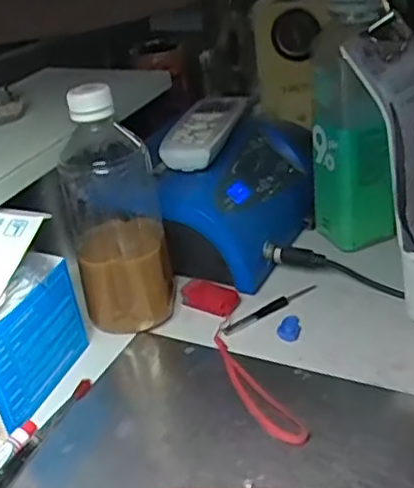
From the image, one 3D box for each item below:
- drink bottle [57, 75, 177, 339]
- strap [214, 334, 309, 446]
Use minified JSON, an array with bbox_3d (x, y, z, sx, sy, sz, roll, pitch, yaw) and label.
[{"bbox_3d":[-0.069,-0.021,0.470,0.069,0.184,0.057,-10,31,-4],"label":"drink bottle"},{"bbox_3d":[0.029,0.097,0.425,0.020,0.004,0.117,-21,33,-20],"label":"strap"}]

